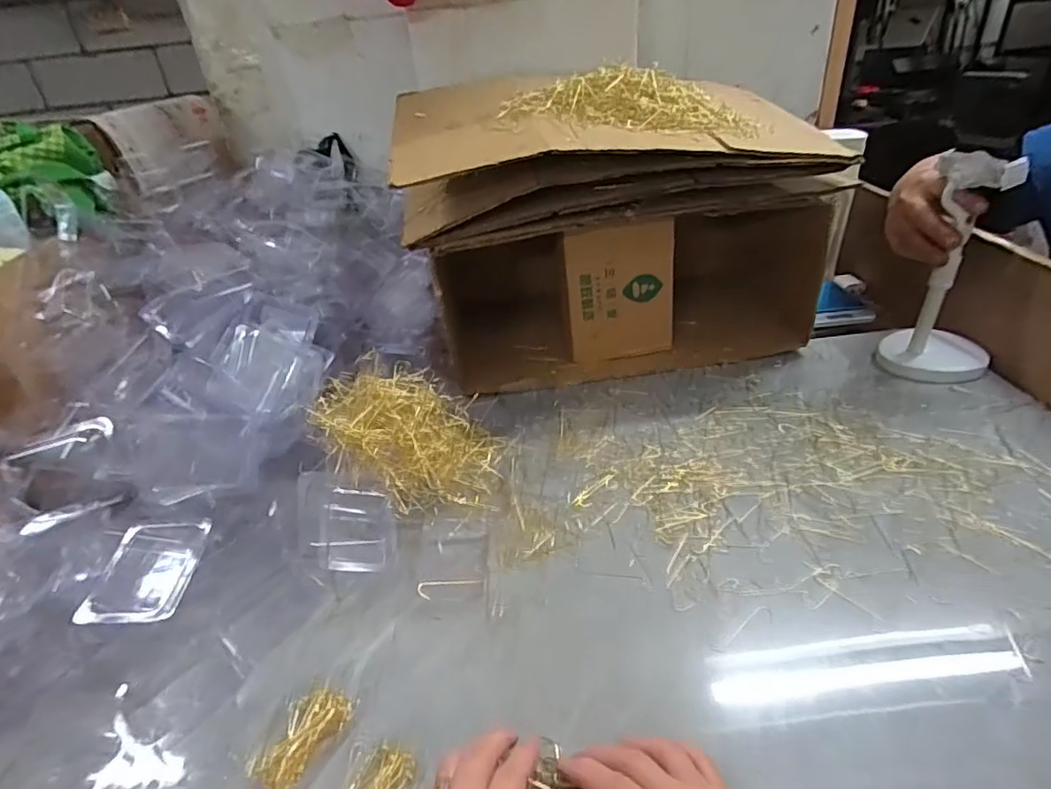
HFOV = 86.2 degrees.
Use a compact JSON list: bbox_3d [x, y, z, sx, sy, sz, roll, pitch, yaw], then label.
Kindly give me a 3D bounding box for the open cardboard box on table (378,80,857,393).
[{"bbox_3d":[0.117,-0.206,0.768,0.502,0.318,0.255,-10,33,-5],"label":"open cardboard box on table"}]

